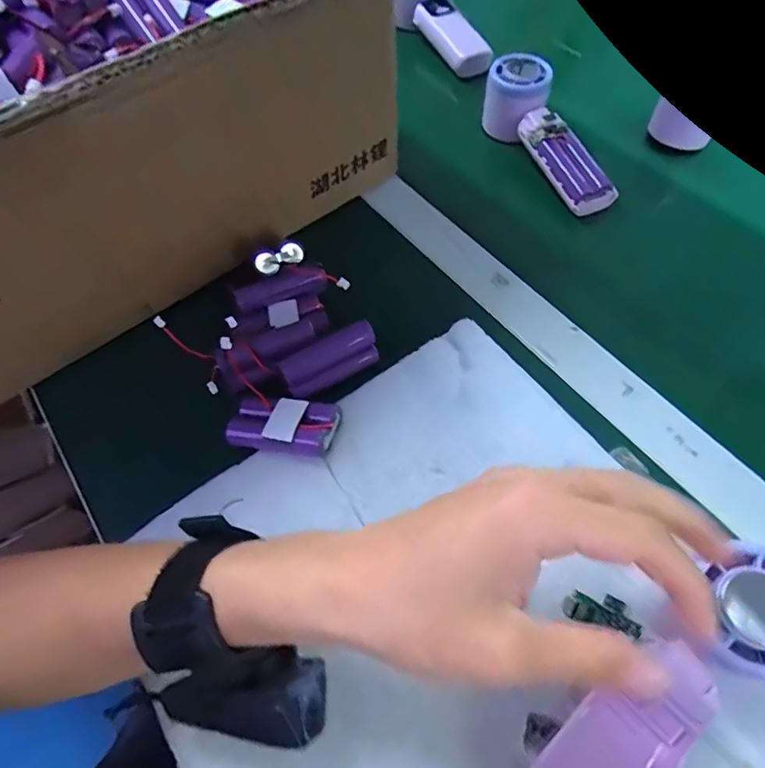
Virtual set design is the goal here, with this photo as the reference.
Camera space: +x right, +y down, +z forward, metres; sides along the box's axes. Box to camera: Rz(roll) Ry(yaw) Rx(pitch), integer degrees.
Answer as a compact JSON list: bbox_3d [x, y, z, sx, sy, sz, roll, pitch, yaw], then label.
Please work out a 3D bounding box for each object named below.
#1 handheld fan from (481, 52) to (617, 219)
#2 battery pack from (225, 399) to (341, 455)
[{"bbox_3d":[0.150,-0.222,0.480,0.052,0.052,0.170,-24,73,-10],"label":"handheld fan"},{"bbox_3d":[-0.063,0.027,0.335,0.070,0.023,0.032,3,59,6],"label":"battery pack"}]

